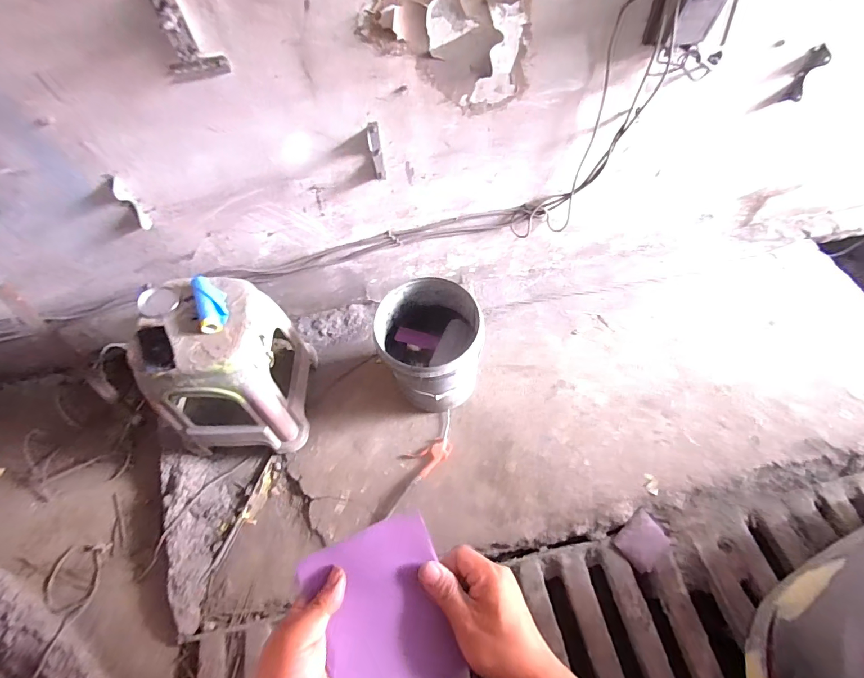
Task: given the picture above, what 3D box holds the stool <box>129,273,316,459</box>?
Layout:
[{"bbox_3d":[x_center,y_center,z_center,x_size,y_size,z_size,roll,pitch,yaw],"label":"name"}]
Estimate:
[{"bbox_3d":[-0.610,0.086,1.221,0.371,0.506,0.392,0,59,3],"label":"stool"}]

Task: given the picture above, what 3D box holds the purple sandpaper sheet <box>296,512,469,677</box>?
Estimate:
[{"bbox_3d":[-0.037,0.233,0.343,0.107,0.021,0.136,-18,74,-26],"label":"purple sandpaper sheet"}]

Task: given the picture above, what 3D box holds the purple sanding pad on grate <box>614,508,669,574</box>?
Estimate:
[{"bbox_3d":[0.623,0.598,1.204,0.132,0.007,0.115,-44,68,-3],"label":"purple sanding pad on grate"}]

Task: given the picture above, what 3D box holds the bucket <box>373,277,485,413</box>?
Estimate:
[{"bbox_3d":[0.006,0.044,1.333,0.290,0.386,0.306,-1,59,2],"label":"bucket"}]

